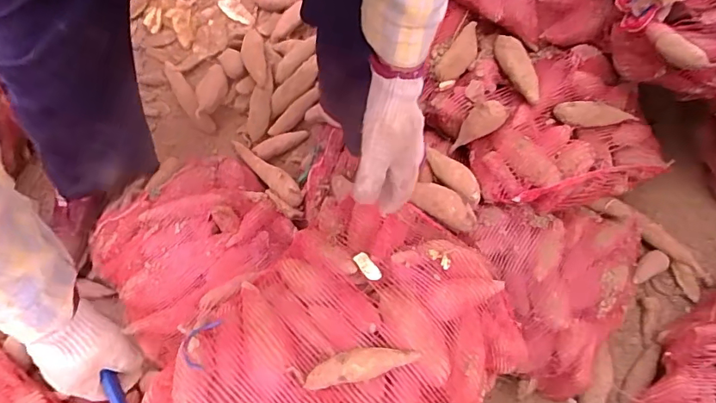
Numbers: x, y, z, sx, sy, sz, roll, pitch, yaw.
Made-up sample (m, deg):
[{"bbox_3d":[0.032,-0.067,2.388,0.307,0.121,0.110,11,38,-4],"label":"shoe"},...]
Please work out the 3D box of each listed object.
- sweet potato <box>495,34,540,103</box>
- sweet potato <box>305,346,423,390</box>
[{"bbox_3d":[0.288,-0.243,0.876,0.044,0.039,0.163,-11,57,-6],"label":"sweet potato"},{"bbox_3d":[0.004,0.206,0.610,0.144,0.026,0.036,-11,70,-6],"label":"sweet potato"}]

